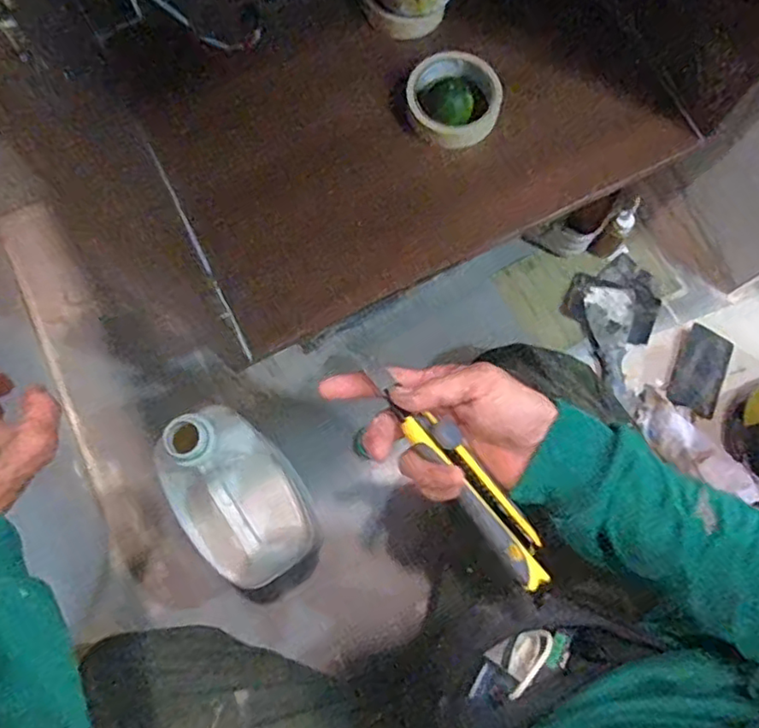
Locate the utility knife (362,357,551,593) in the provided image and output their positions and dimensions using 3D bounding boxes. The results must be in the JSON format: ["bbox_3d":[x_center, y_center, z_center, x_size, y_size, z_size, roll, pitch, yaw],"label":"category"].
[{"bbox_3d":[0.054,0.070,0.414,0.031,0.019,0.185,-39,92,-9],"label":"utility knife"}]

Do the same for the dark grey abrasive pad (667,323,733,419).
[{"bbox_3d":[0.429,0.010,0.816,0.062,0.014,0.113,25,78,5],"label":"dark grey abrasive pad"}]

